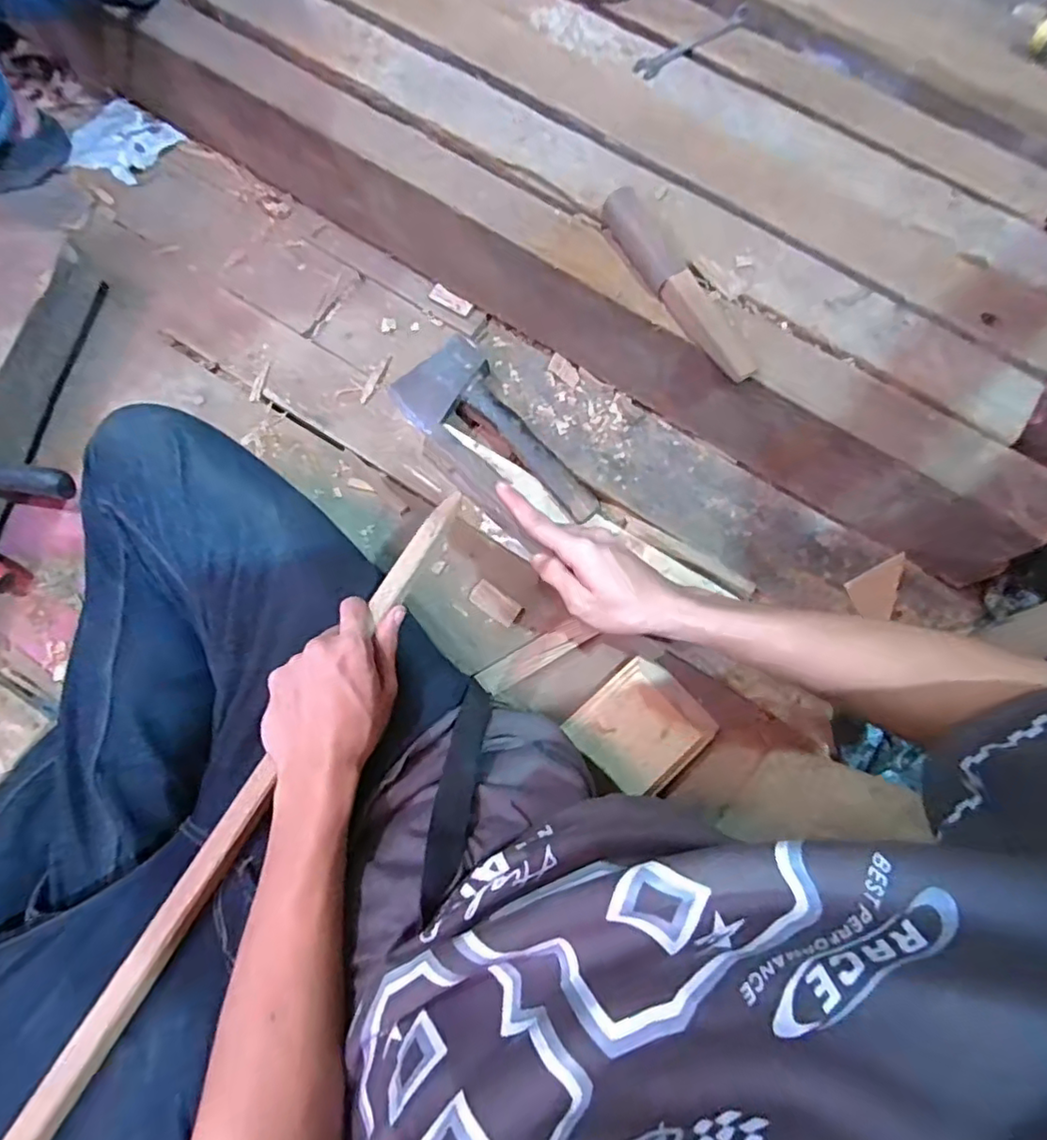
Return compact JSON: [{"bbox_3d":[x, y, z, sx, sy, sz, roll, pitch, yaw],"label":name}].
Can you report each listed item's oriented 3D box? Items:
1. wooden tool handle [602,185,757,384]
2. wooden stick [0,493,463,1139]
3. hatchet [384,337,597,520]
[{"bbox_3d":[0.144,-0.262,0.566,0.028,0.040,0.214,-30,79,-7],"label":"wooden tool handle"},{"bbox_3d":[-0.248,0.257,0.389,0.026,0.023,0.760,30,75,6],"label":"wooden stick"},{"bbox_3d":[-0.029,-0.143,0.667,0.103,0.030,0.261,-40,80,-8],"label":"hatchet"}]

